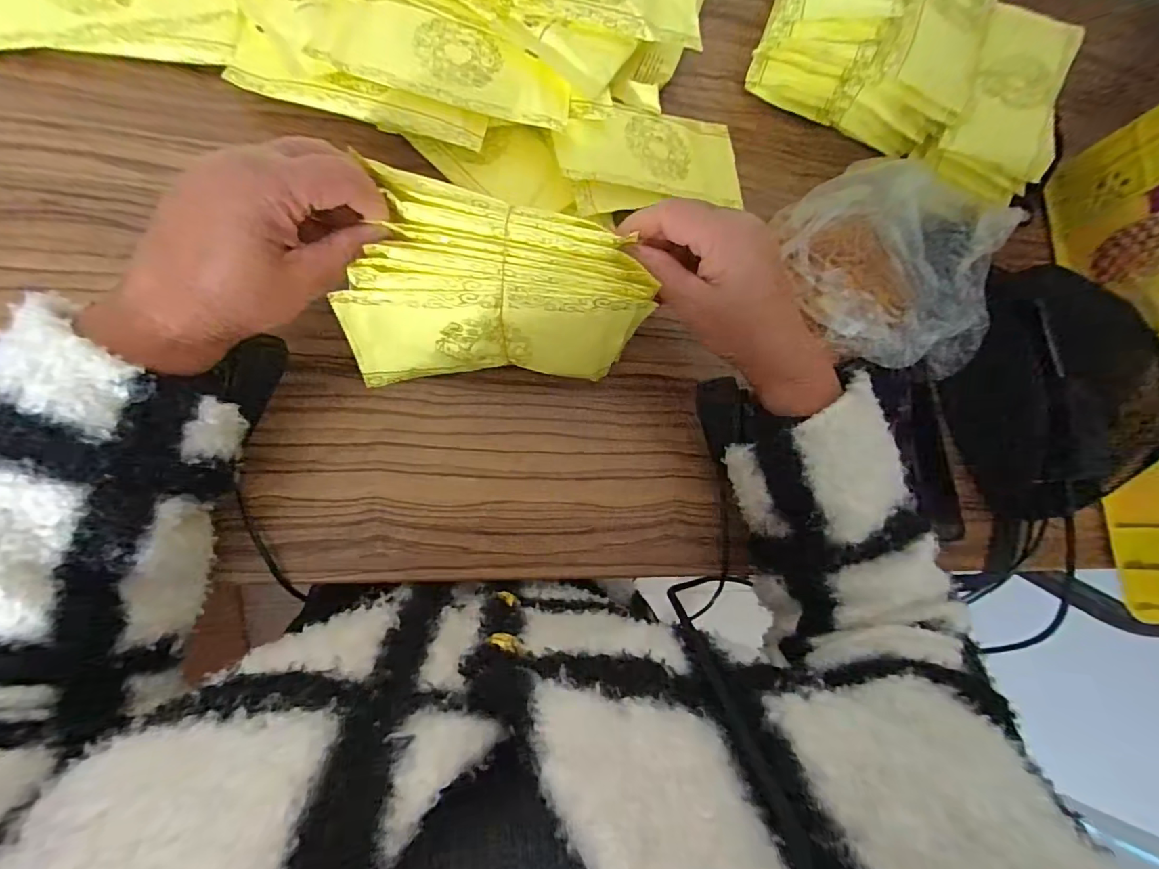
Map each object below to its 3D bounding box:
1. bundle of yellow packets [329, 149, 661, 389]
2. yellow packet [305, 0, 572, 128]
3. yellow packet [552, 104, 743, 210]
[{"bbox_3d":[-0.048,-0.084,0.325,0.174,0.070,0.109,10,85,-8],"label":"bundle of yellow packets"},{"bbox_3d":[-0.091,-0.266,0.356,0.171,0.014,0.071,13,78,-10],"label":"yellow packet"},{"bbox_3d":[0.061,-0.230,0.410,0.172,0.006,0.080,-6,79,-26],"label":"yellow packet"}]

